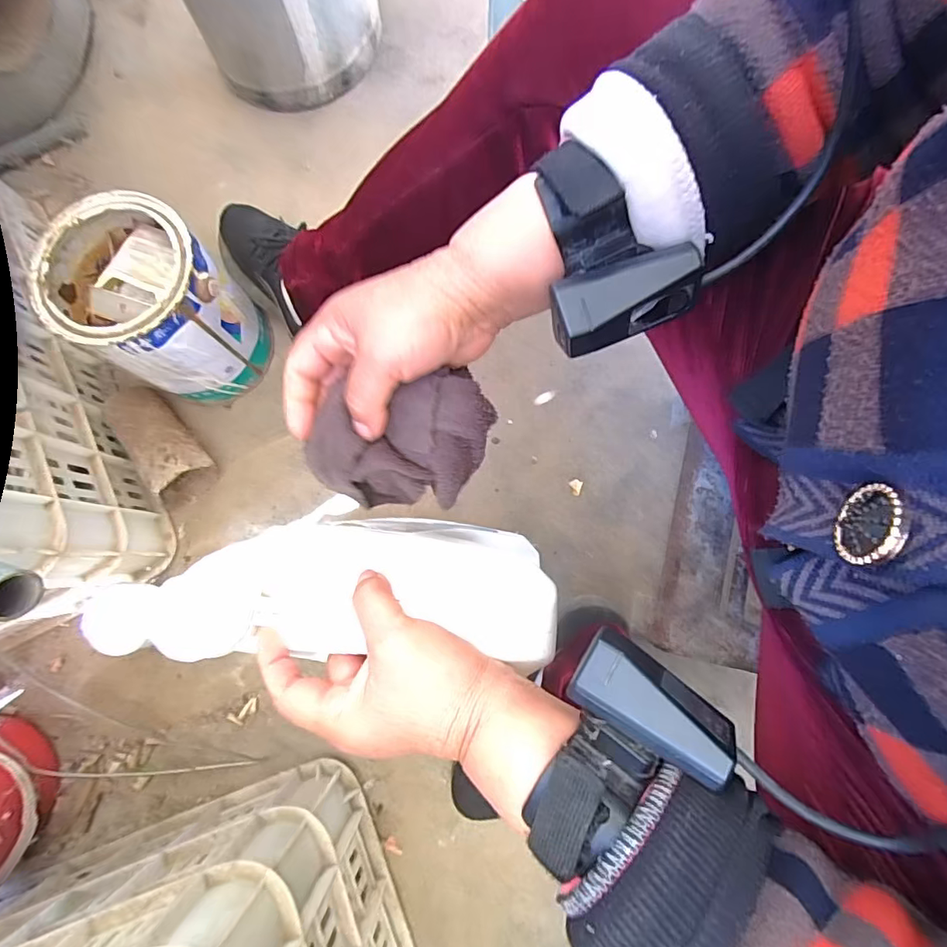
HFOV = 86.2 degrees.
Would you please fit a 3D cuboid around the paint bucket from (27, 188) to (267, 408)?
[{"bbox_3d":[-0.316,-0.169,0.534,0.153,0.179,0.137,41,83,7],"label":"paint bucket"}]

